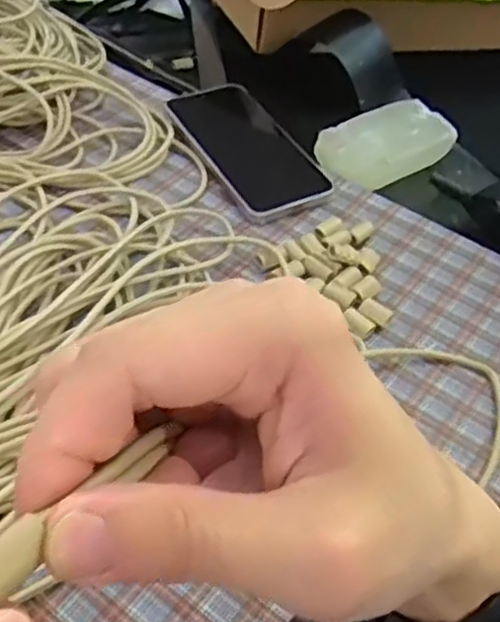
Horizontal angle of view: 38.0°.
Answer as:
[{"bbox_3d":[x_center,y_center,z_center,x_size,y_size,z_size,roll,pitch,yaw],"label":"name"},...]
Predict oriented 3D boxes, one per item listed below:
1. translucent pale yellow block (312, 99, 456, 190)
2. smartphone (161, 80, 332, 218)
[{"bbox_3d":[0.115,-0.140,0.604,0.112,0.021,0.070,-27,52,-27],"label":"translucent pale yellow block"},{"bbox_3d":[-0.001,-0.128,0.554,0.077,0.011,0.149,-21,53,-24],"label":"smartphone"}]

